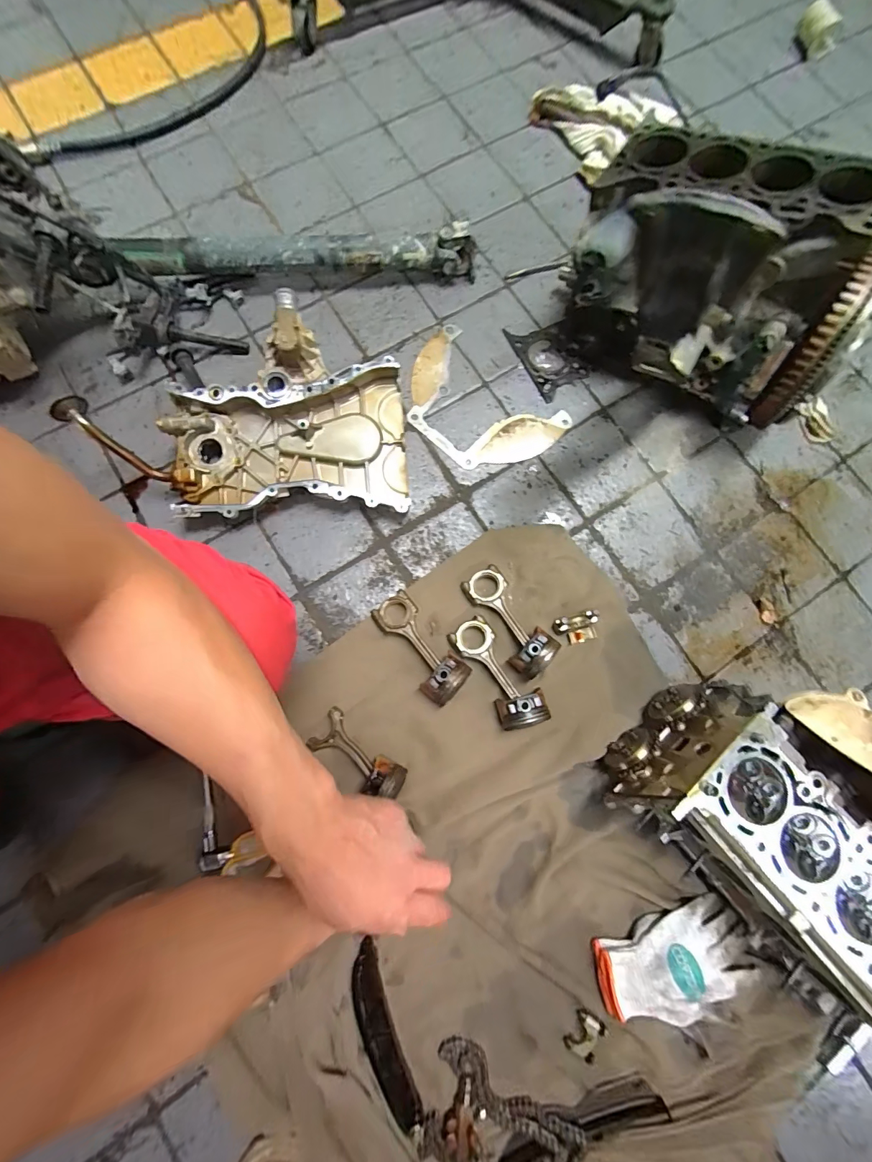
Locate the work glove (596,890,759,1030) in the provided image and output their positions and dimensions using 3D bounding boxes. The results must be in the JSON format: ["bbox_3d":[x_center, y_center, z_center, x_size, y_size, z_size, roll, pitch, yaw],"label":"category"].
[{"bbox_3d":[0.319,0.516,0.534,0.204,0.033,0.120,-22,79,-4],"label":"work glove"}]

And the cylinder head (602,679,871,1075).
[{"bbox_3d":[0.408,0.337,0.510,0.209,0.164,0.377,-35,79,-8],"label":"cylinder head"}]

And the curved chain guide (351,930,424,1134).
[{"bbox_3d":[-0.071,0.594,0.531,0.043,0.029,0.197,-21,79,-4],"label":"curved chain guide"}]

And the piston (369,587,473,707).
[{"bbox_3d":[-0.025,0.099,0.606,0.075,0.062,0.178,-40,83,-7],"label":"piston"}]

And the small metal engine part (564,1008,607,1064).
[{"bbox_3d":[0.200,0.602,0.534,0.044,0.011,0.053,34,80,7],"label":"small metal engine part"}]

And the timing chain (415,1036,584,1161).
[{"bbox_3d":[0.071,0.683,0.500,0.180,0.030,0.110,30,80,7],"label":"timing chain"}]

